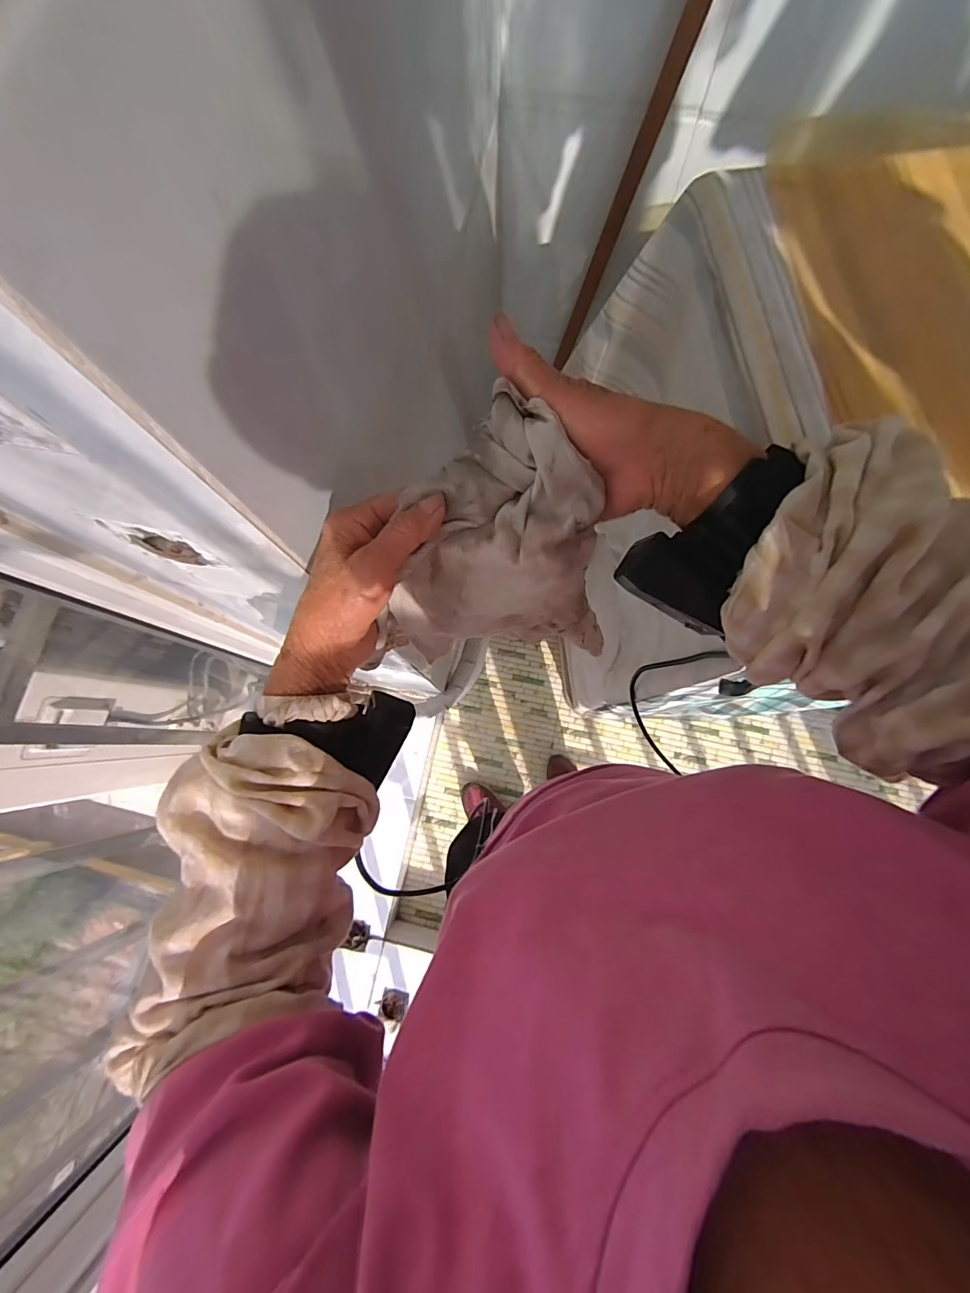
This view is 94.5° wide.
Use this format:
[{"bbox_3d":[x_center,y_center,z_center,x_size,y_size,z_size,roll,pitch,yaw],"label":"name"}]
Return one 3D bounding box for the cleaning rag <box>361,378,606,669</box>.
[{"bbox_3d":[0.004,-0.060,0.275,0.137,0.121,0.106,-2,78,1],"label":"cleaning rag"}]

